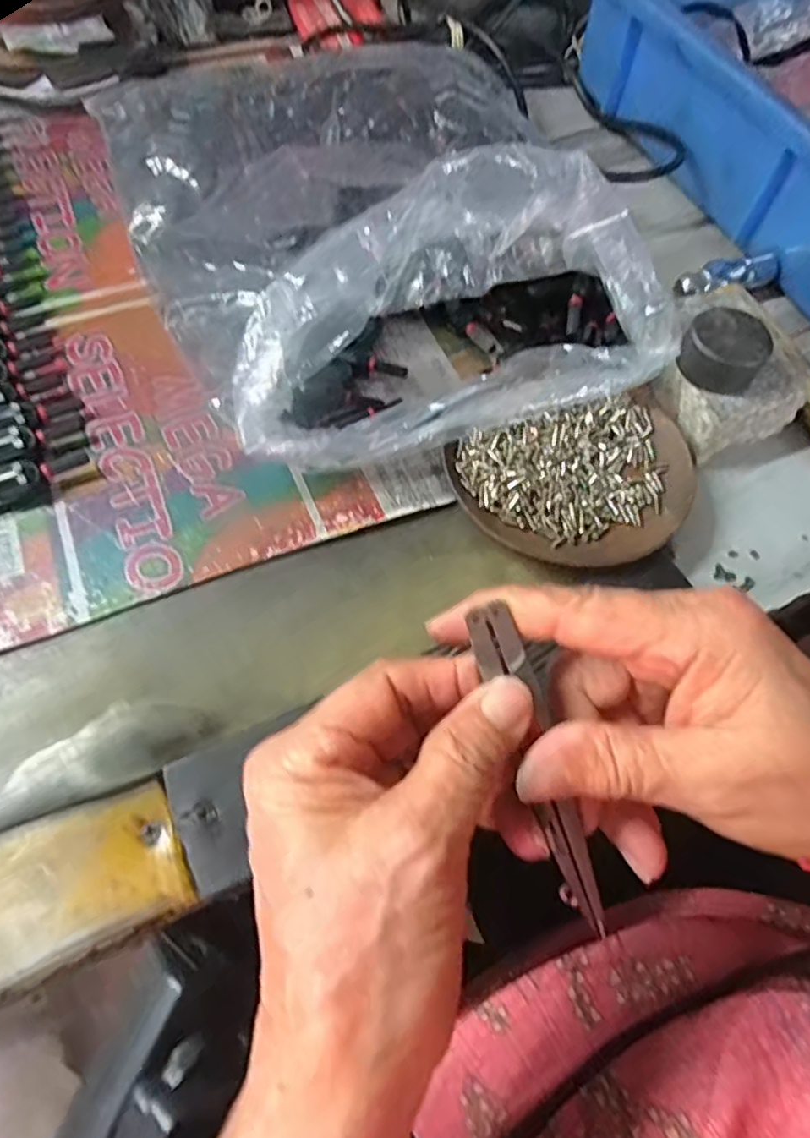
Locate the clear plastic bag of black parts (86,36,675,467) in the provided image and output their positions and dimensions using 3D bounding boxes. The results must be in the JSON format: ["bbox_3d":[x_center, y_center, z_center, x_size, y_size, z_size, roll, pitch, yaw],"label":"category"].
[{"bbox_3d":[-0.016,-0.197,0.342,0.246,0.076,0.289,-18,66,-11],"label":"clear plastic bag of black parts"}]

